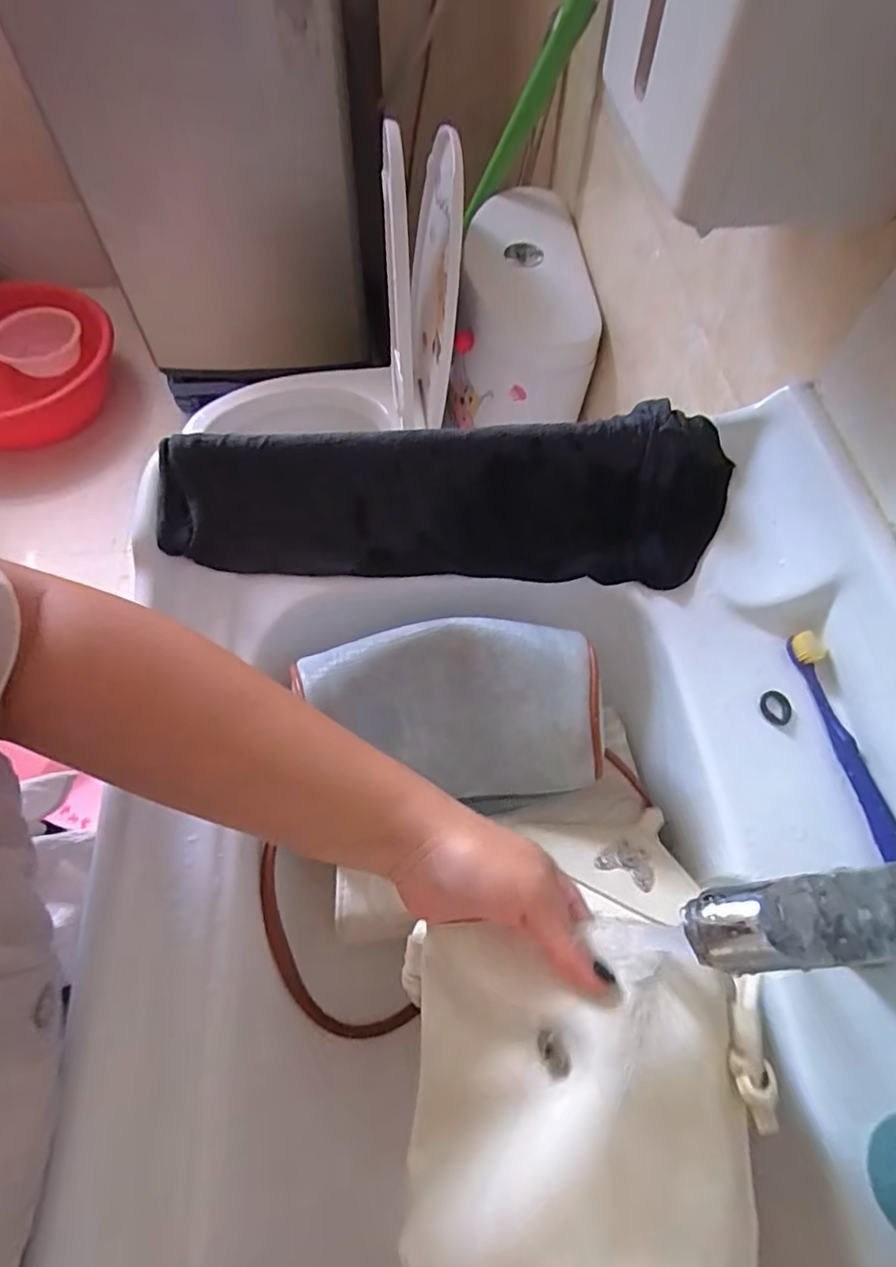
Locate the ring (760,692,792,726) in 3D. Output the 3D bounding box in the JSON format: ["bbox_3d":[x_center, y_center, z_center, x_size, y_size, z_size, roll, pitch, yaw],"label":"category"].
[{"bbox_3d":[0.210,0.048,0.383,0.018,0.004,0.022,-25,73,5],"label":"ring"}]

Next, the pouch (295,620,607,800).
[{"bbox_3d":[0.005,0.053,0.381,0.178,0.051,0.119,-8,93,1],"label":"pouch"}]

